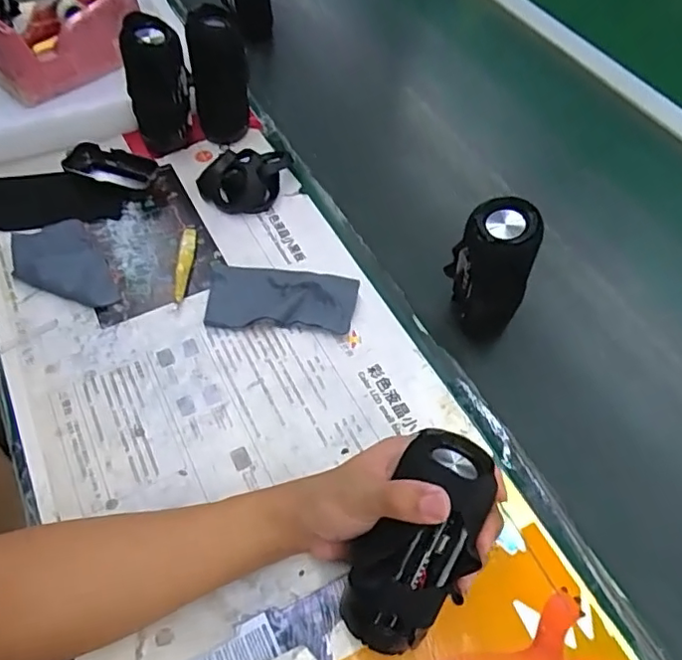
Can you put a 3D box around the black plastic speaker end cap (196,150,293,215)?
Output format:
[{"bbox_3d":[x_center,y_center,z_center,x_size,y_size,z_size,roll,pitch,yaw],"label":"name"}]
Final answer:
[{"bbox_3d":[-0.113,-0.181,0.684,0.117,0.040,0.082,-13,57,-10],"label":"black plastic speaker end cap"}]

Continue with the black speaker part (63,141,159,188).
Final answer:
[{"bbox_3d":[-0.278,-0.196,0.687,0.104,0.026,0.048,12,56,7],"label":"black speaker part"}]

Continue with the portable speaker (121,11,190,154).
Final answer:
[{"bbox_3d":[-0.213,-0.284,0.667,0.068,0.142,0.061,-14,57,-10],"label":"portable speaker"}]

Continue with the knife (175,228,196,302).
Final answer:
[{"bbox_3d":[-0.171,-0.075,0.623,0.015,0.010,0.099,-1,56,-2],"label":"knife"}]

